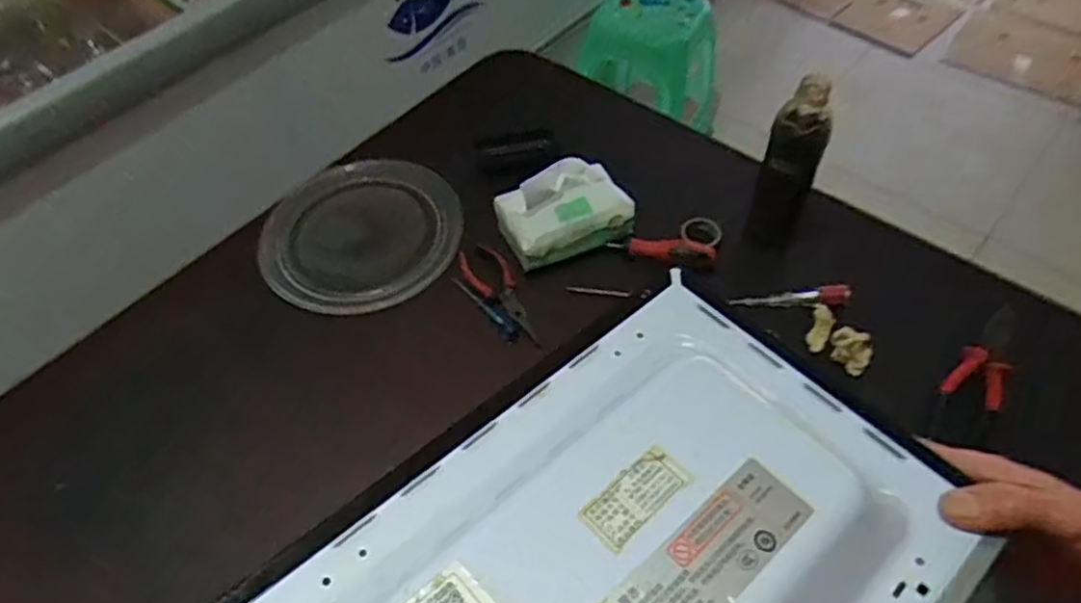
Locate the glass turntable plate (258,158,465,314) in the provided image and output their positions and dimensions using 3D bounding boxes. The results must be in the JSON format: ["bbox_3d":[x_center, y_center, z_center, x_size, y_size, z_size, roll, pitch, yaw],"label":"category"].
[{"bbox_3d":[-0.219,-0.094,0.890,0.237,0.029,0.223,-9,54,-4],"label":"glass turntable plate"}]

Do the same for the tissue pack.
[{"bbox_3d":[0.030,-0.102,0.820,0.143,0.083,0.087,-19,55,-11],"label":"tissue pack"}]

